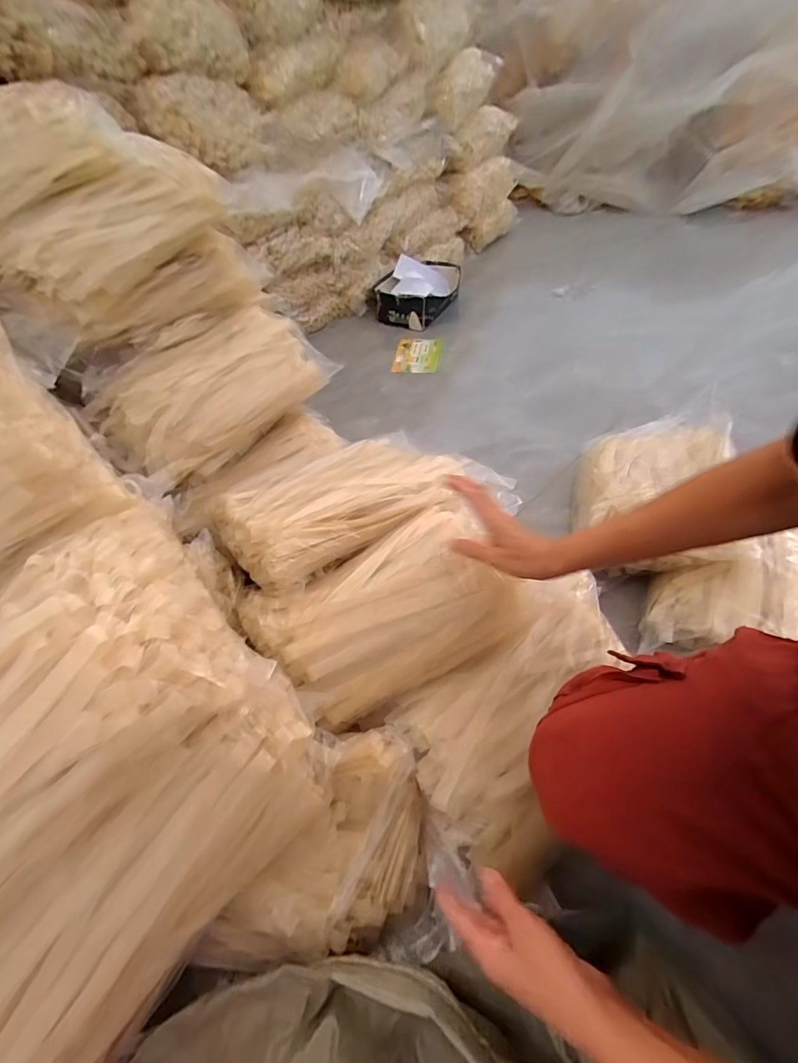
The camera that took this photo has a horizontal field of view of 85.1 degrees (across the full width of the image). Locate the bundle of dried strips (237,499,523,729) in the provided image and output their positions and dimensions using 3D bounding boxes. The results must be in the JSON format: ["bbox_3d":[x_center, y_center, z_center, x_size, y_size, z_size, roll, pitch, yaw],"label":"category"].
[{"bbox_3d":[-0.008,0.100,0.556,0.332,0.054,0.202,-22,73,-8],"label":"bundle of dried strips"}]

